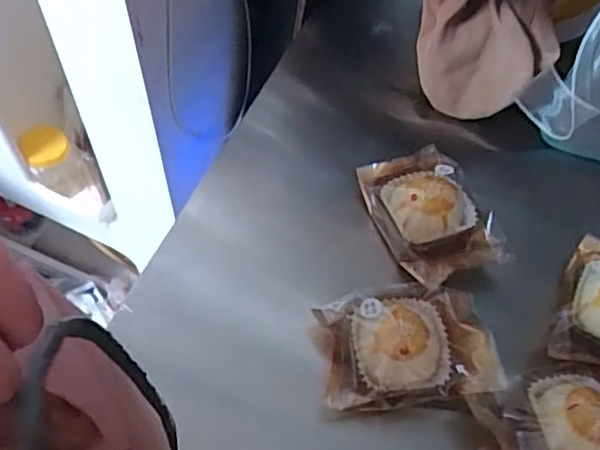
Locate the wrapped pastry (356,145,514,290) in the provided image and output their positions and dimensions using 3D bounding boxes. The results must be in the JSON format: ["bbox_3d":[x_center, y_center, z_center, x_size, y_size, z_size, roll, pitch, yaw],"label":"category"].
[{"bbox_3d":[0.103,-0.011,0.492,0.078,0.035,0.115,-19,61,-14],"label":"wrapped pastry"}]

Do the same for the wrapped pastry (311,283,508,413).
[{"bbox_3d":[0.075,0.087,0.441,0.119,0.053,0.081,-5,59,-6],"label":"wrapped pastry"}]

